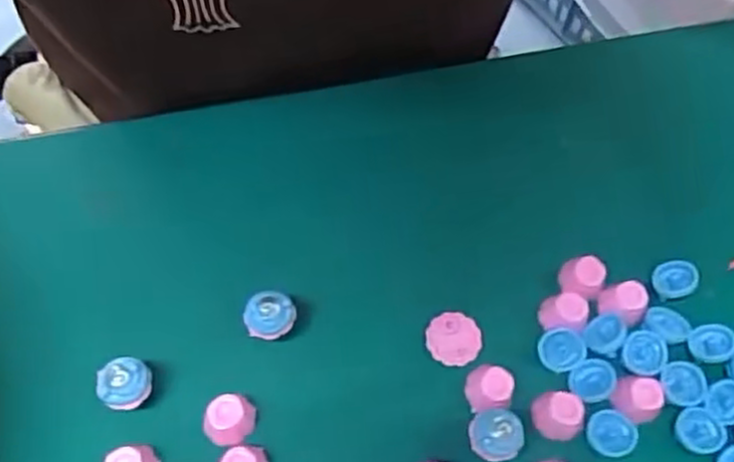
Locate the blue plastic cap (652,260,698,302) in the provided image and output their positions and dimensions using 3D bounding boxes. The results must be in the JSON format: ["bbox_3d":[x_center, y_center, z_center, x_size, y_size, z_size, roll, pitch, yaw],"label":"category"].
[{"bbox_3d":[0.139,0.022,0.331,0.017,0.010,0.017,1,63,-2],"label":"blue plastic cap"}]

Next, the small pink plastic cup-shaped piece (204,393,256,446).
[{"bbox_3d":[-0.056,0.076,0.295,0.017,0.016,0.019,37,67,15],"label":"small pink plastic cup-shaped piece"}]

